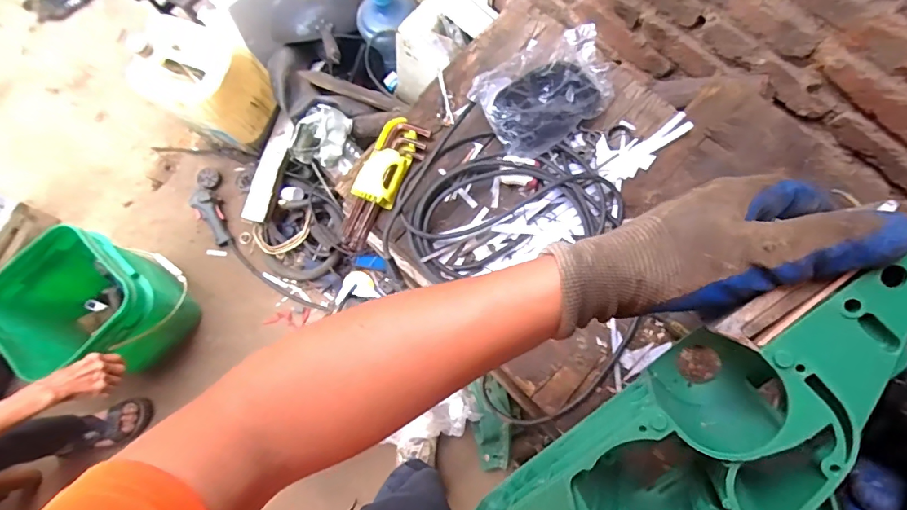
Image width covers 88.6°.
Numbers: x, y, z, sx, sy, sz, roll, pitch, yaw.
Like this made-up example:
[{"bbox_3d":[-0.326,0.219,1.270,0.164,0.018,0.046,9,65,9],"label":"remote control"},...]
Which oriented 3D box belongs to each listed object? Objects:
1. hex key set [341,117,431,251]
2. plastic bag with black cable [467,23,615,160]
[{"bbox_3d":[-0.094,-0.089,0.577,0.055,0.023,0.174,27,79,7],"label":"hex key set"},{"bbox_3d":[0.113,-0.213,0.578,0.185,0.046,0.133,-38,79,-8],"label":"plastic bag with black cable"}]

